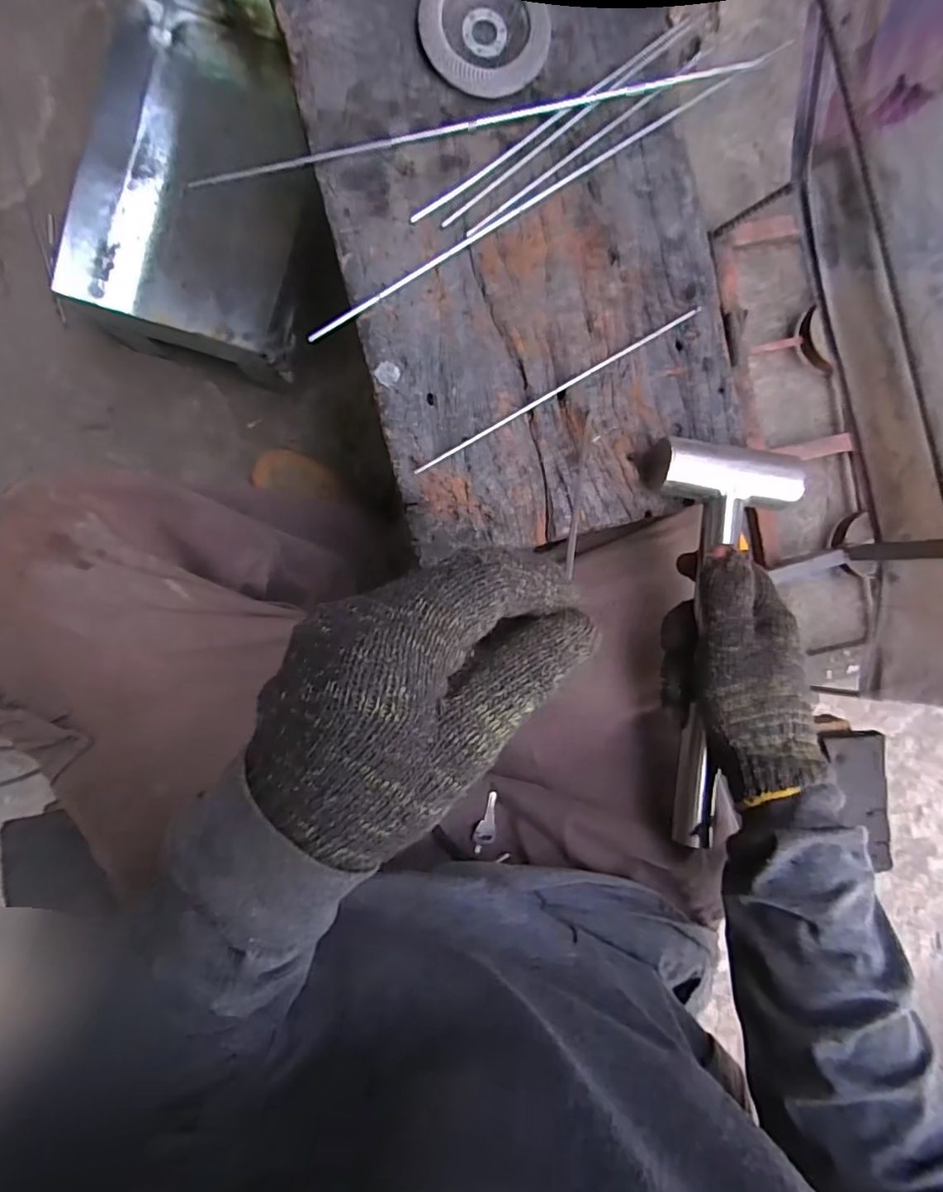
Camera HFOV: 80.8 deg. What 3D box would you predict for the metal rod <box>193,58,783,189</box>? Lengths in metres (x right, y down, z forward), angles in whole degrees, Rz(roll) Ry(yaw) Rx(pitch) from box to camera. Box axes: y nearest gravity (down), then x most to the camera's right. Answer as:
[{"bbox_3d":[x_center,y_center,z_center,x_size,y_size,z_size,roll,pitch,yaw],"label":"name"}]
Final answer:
[{"bbox_3d":[0.006,-0.308,0.360,0.377,0.004,0.010,-14,79,-2],"label":"metal rod"}]

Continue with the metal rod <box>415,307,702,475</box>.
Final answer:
[{"bbox_3d":[0.059,-0.140,0.376,0.219,0.005,0.004,-30,93,0],"label":"metal rod"}]

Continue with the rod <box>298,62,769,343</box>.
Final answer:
[{"bbox_3d":[0.042,-0.261,0.364,0.344,0.009,0.007,-32,93,1],"label":"rod"}]

